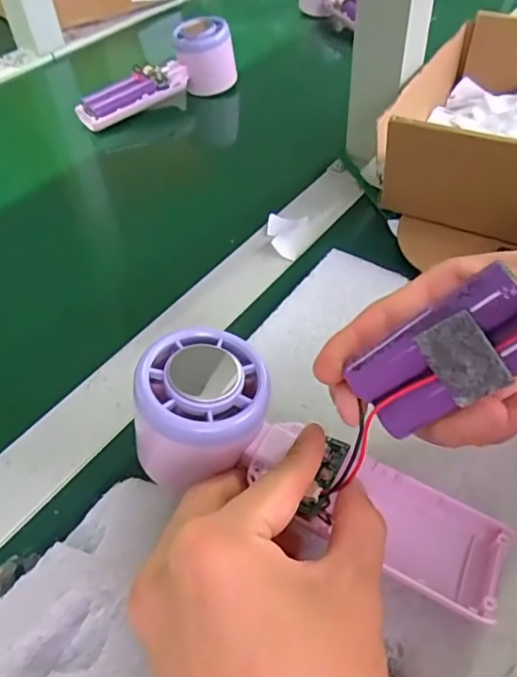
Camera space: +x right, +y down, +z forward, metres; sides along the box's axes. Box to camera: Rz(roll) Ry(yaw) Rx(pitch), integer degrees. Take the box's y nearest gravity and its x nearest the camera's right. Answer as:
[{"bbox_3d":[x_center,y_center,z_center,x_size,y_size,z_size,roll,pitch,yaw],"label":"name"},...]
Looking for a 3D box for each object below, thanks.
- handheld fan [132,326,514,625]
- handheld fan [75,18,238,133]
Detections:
[{"bbox_3d":[0.022,0.058,0.231,0.165,0.037,0.065,28,53,3],"label":"handheld fan"},{"bbox_3d":[-0.099,-0.254,0.524,0.153,0.054,0.040,-30,54,-21],"label":"handheld fan"}]

